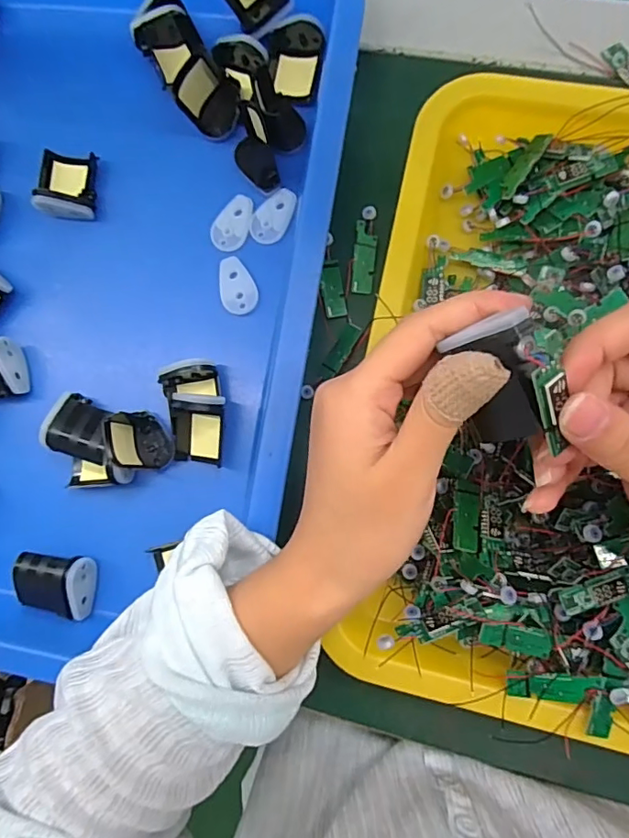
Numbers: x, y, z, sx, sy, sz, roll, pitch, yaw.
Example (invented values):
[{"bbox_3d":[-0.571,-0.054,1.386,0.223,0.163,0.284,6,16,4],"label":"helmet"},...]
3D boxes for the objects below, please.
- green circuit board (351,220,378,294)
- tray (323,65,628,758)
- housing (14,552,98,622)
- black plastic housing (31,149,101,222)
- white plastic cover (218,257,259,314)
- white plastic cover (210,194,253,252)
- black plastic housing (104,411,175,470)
[{"bbox_3d":[0.030,-0.097,0.311,0.013,0.004,0.043,5,86,6],"label":"green circuit board"},{"bbox_3d":[0.160,-0.013,0.264,0.259,0.046,0.345,8,87,7],"label":"tray"},{"bbox_3d":[-0.152,0.097,0.304,0.041,0.024,0.036,2,86,6],"label":"housing"},{"bbox_3d":[-0.156,-0.148,0.324,0.035,0.019,0.044,1,86,6],"label":"black plastic housing"},{"bbox_3d":[-0.046,-0.081,0.313,0.022,0.004,0.036,-12,85,5],"label":"white plastic cover"},{"bbox_3d":[-0.049,-0.120,0.317,0.021,0.004,0.035,34,90,7],"label":"white plastic cover"},{"bbox_3d":[-0.102,0.012,0.296,0.030,0.037,0.033,1,86,6],"label":"black plastic housing"}]

